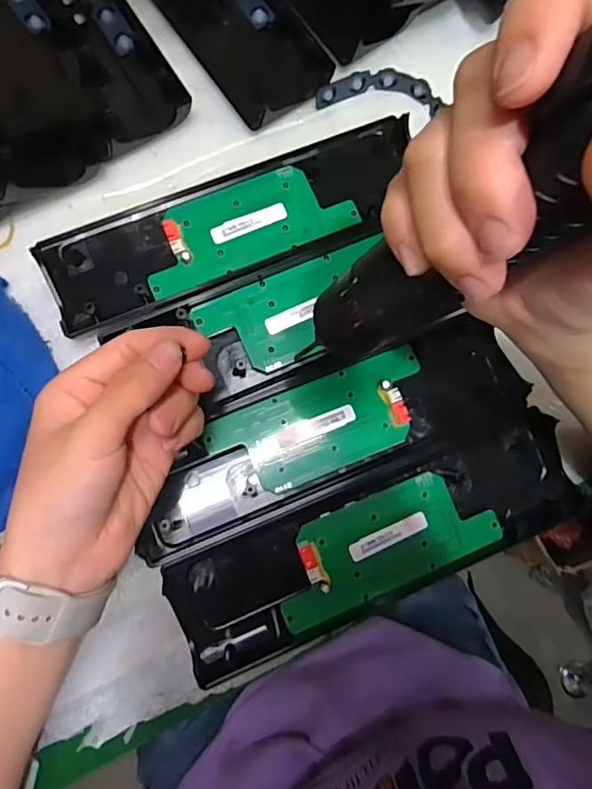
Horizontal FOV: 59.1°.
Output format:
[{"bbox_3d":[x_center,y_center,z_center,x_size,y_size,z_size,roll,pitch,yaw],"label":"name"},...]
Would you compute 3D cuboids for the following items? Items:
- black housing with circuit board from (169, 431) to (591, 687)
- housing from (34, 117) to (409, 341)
[{"bbox_3d":[0.053,0.087,0.305,0.246,0.018,0.064,-20,83,-7],"label":"black housing with circuit board"},{"bbox_3d":[-0.036,-0.109,0.326,0.238,0.017,0.066,-23,84,-8],"label":"housing"}]

